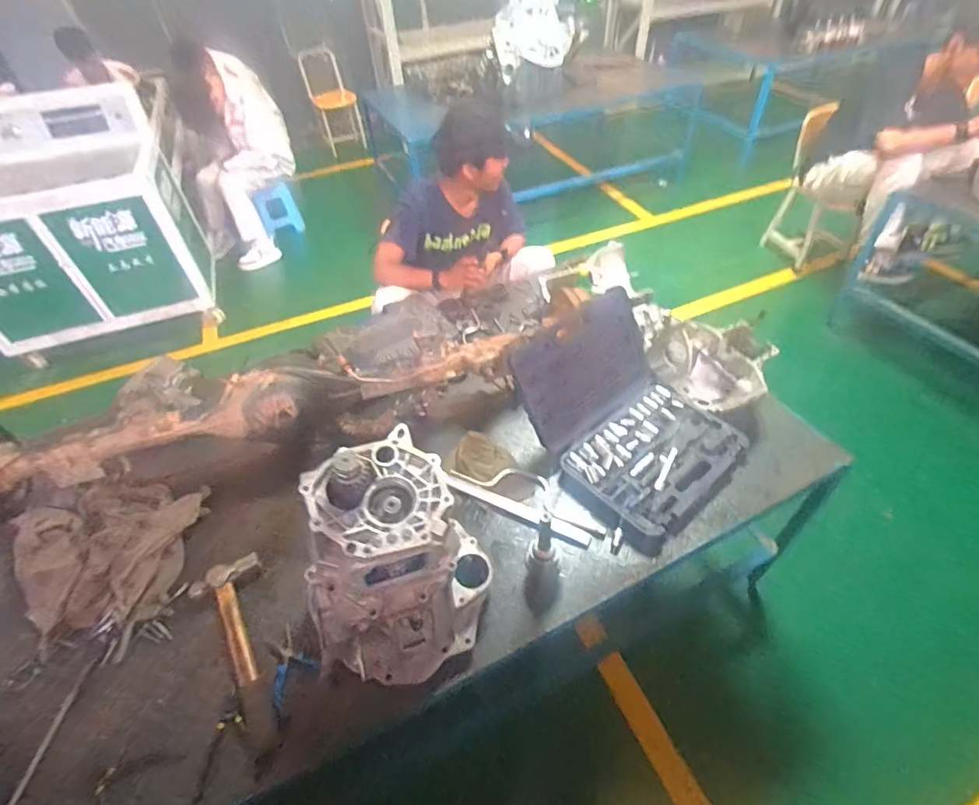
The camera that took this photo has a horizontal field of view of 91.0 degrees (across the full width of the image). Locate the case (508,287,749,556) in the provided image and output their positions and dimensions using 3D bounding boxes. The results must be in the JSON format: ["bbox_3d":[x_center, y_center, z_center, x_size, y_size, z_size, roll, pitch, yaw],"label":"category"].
[{"bbox_3d":[0.335,0.014,1.109,0.397,0.245,0.466,-28,51,-22],"label":"case"}]

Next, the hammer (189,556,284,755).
[{"bbox_3d":[-0.446,0.448,0.874,0.121,0.039,0.368,-25,51,-20],"label":"hammer"}]

